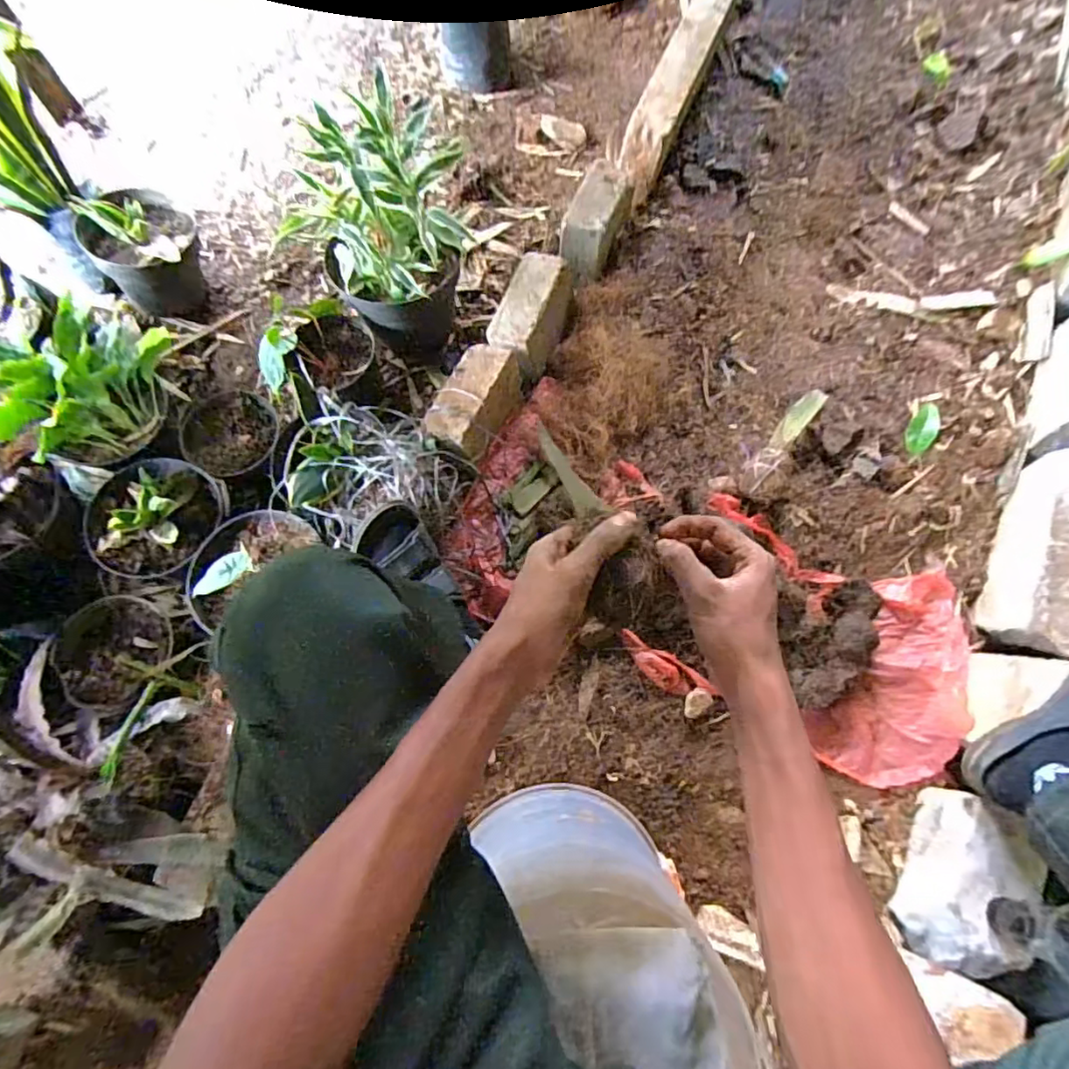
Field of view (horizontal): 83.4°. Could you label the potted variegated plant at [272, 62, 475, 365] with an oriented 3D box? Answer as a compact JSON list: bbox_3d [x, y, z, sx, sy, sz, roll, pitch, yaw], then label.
[{"bbox_3d":[-0.212,-0.463,0.949,0.217,0.354,0.206,8,72,4],"label":"potted variegated plant"}]

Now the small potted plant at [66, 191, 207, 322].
[{"bbox_3d":[-0.662,-0.490,1.025,0.174,0.173,0.153,-40,75,-11],"label":"small potted plant"}]

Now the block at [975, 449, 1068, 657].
[{"bbox_3d":[0.742,0.032,0.877,0.075,0.128,0.317,22,73,8],"label":"block"}]

